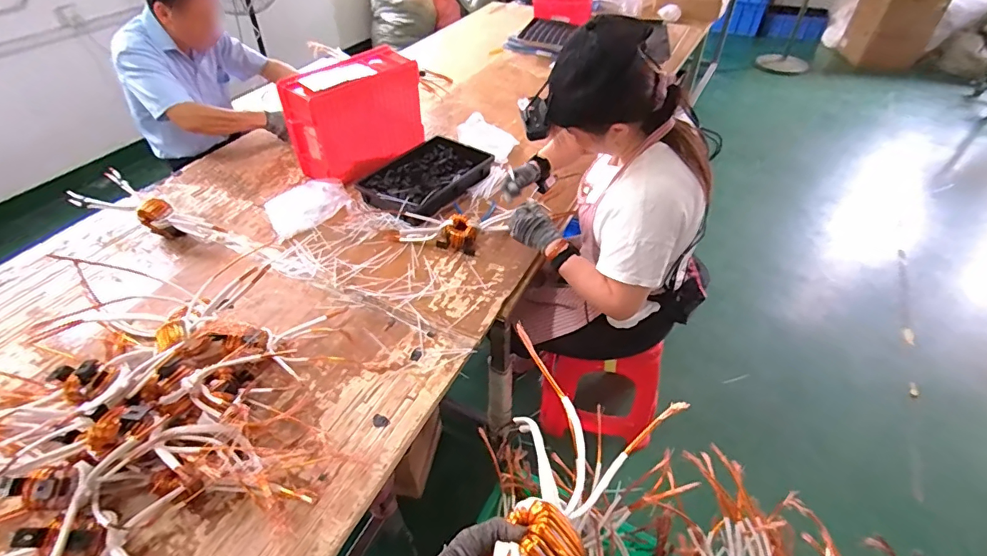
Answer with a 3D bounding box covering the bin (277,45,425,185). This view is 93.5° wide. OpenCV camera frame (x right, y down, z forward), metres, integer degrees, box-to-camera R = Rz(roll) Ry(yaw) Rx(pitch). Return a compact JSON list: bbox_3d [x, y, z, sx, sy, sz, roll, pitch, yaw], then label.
[{"bbox_3d":[-0.396,-0.482,1.408,0.406,0.284,0.155,-33,52,-29],"label":"bin"}]

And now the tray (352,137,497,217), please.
[{"bbox_3d":[-0.192,-0.308,1.405,0.270,0.051,0.397,32,53,30],"label":"tray"}]

